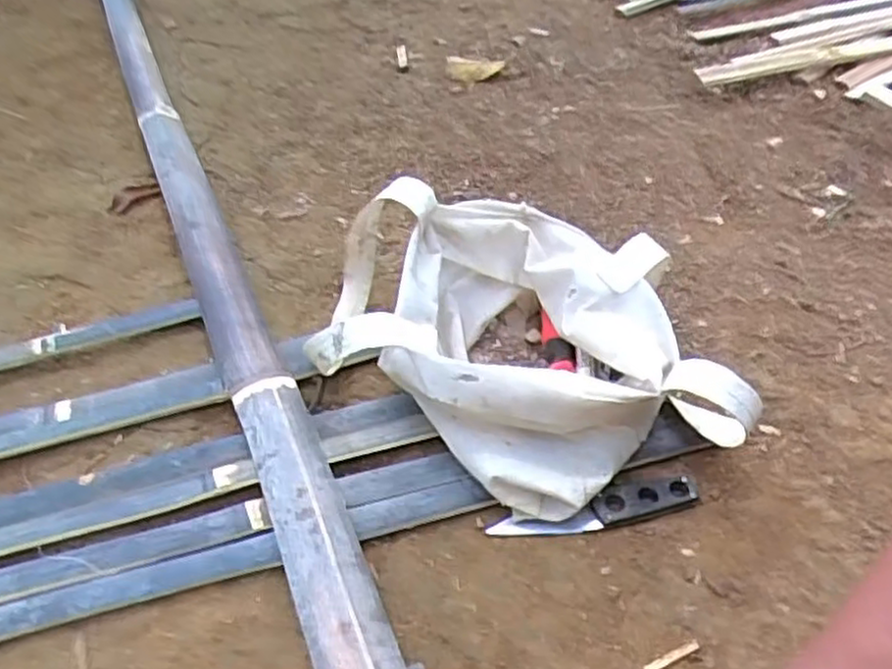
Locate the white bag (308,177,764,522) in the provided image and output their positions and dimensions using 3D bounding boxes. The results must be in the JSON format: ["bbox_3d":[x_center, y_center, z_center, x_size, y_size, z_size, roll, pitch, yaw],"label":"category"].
[{"bbox_3d":[0.042,-0.007,0.584,0.273,0.143,0.293,-16,45,-15],"label":"white bag"}]

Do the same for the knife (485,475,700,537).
[{"bbox_3d":[0.109,0.125,0.545,0.155,0.014,0.029,-11,44,-11],"label":"knife"}]

